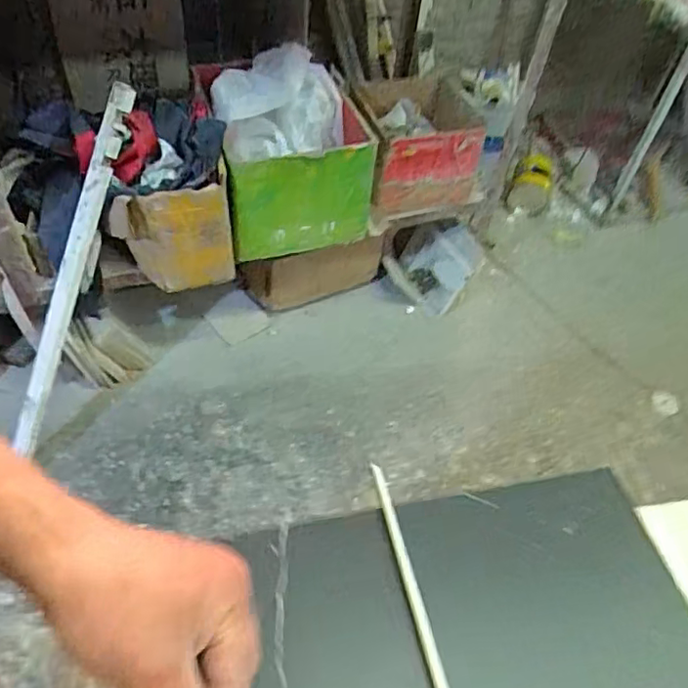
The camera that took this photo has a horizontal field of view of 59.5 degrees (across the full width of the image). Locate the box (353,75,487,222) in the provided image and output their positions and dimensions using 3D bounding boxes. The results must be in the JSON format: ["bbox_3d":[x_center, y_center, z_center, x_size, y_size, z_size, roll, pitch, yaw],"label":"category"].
[{"bbox_3d":[0.201,-0.409,1.472,0.271,0.220,0.069,-9,51,-15],"label":"box"}]

